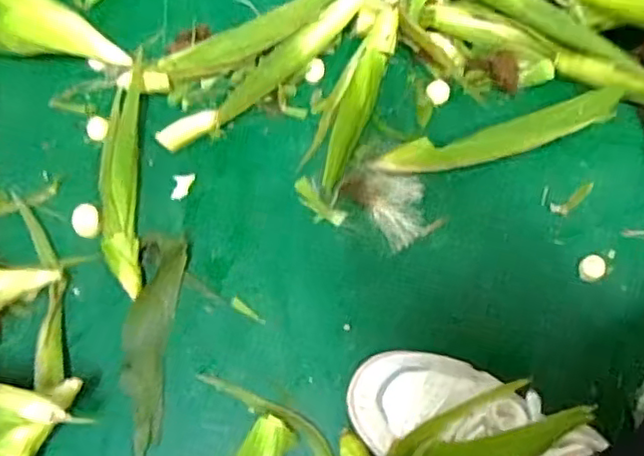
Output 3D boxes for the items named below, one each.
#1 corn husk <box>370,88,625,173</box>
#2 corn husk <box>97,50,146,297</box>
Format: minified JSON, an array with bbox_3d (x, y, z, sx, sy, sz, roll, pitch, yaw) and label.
[{"bbox_3d":[0.174,-0.085,0.613,0.239,0.041,0.038,-14,71,-6],"label":"corn husk"},{"bbox_3d":[-0.191,-0.053,0.601,0.039,0.024,0.238,-4,70,-2],"label":"corn husk"}]

